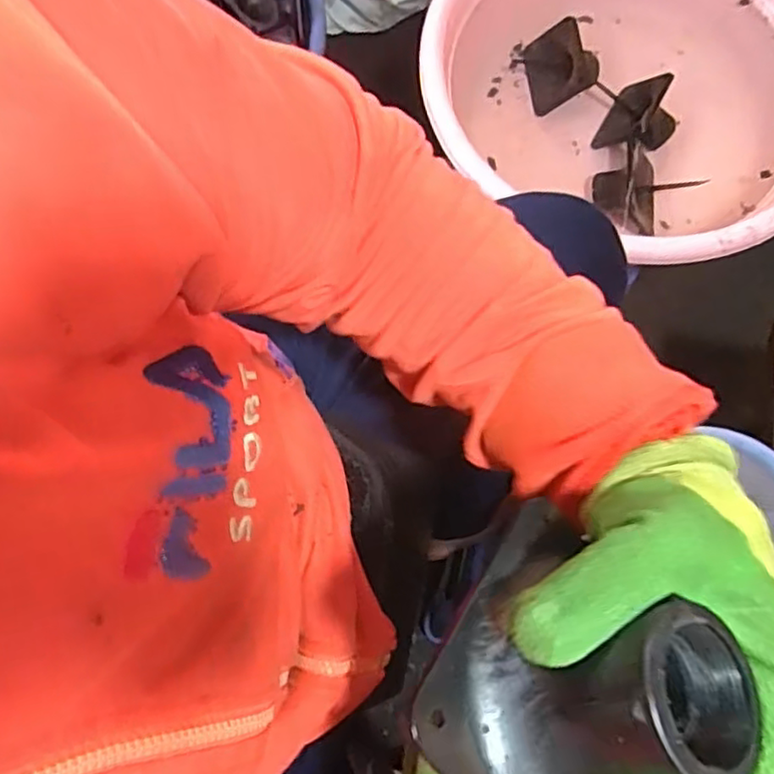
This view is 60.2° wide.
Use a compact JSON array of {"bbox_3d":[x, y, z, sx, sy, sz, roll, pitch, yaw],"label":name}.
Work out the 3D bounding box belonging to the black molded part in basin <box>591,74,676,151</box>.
[{"bbox_3d":[0.286,-0.302,0.741,0.070,0.058,0.089,29,77,6],"label":"black molded part in basin"}]

